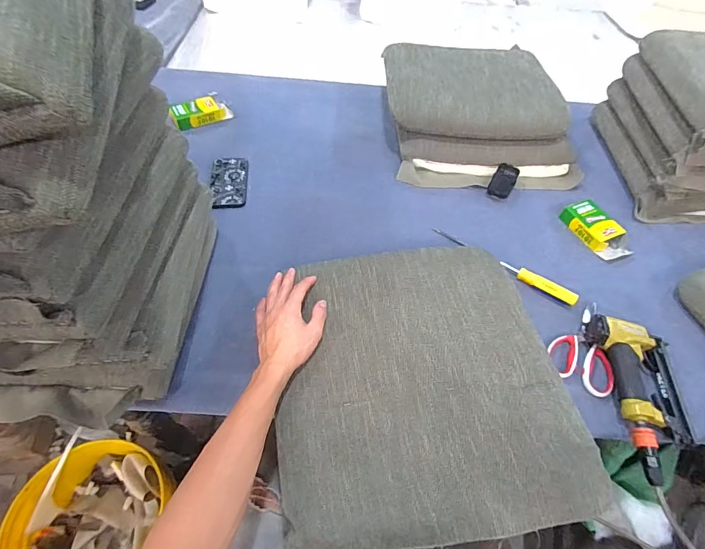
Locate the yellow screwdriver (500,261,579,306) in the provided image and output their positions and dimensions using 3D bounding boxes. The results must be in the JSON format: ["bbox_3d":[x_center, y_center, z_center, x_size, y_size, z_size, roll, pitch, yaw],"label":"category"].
[{"bbox_3d":[0.361,0.016,0.747,0.148,0.025,0.021,29,57,16],"label":"yellow screwdriver"}]

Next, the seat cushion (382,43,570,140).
[{"bbox_3d":[0.300,-0.488,0.995,0.414,0.053,0.351,0,54,-5],"label":"seat cushion"}]

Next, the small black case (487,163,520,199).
[{"bbox_3d":[0.367,-0.228,0.925,0.052,0.022,0.115,26,56,14],"label":"small black case"}]

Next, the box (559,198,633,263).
[{"bbox_3d":[0.540,-0.100,0.842,0.084,0.036,0.154,-26,60,-21],"label":"box"}]

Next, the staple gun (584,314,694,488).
[{"bbox_3d":[0.480,0.193,0.617,0.126,0.049,0.249,4,54,-2],"label":"staple gun"}]

